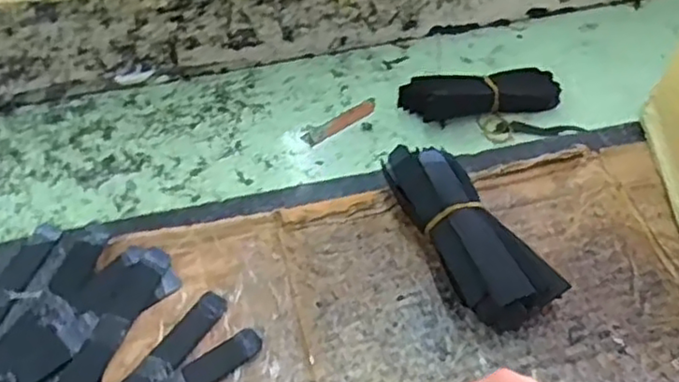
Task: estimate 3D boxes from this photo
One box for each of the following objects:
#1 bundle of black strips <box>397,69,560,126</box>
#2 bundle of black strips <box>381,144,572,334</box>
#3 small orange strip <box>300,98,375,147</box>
[{"bbox_3d":[0.121,-0.086,0.570,0.136,0.025,0.039,-7,53,-7],"label":"bundle of black strips"},{"bbox_3d":[0.078,0.028,0.429,0.057,0.047,0.139,-26,57,-19],"label":"bundle of black strips"},{"bbox_3d":[0.002,-0.059,0.572,0.075,0.005,0.016,-32,59,-23],"label":"small orange strip"}]

